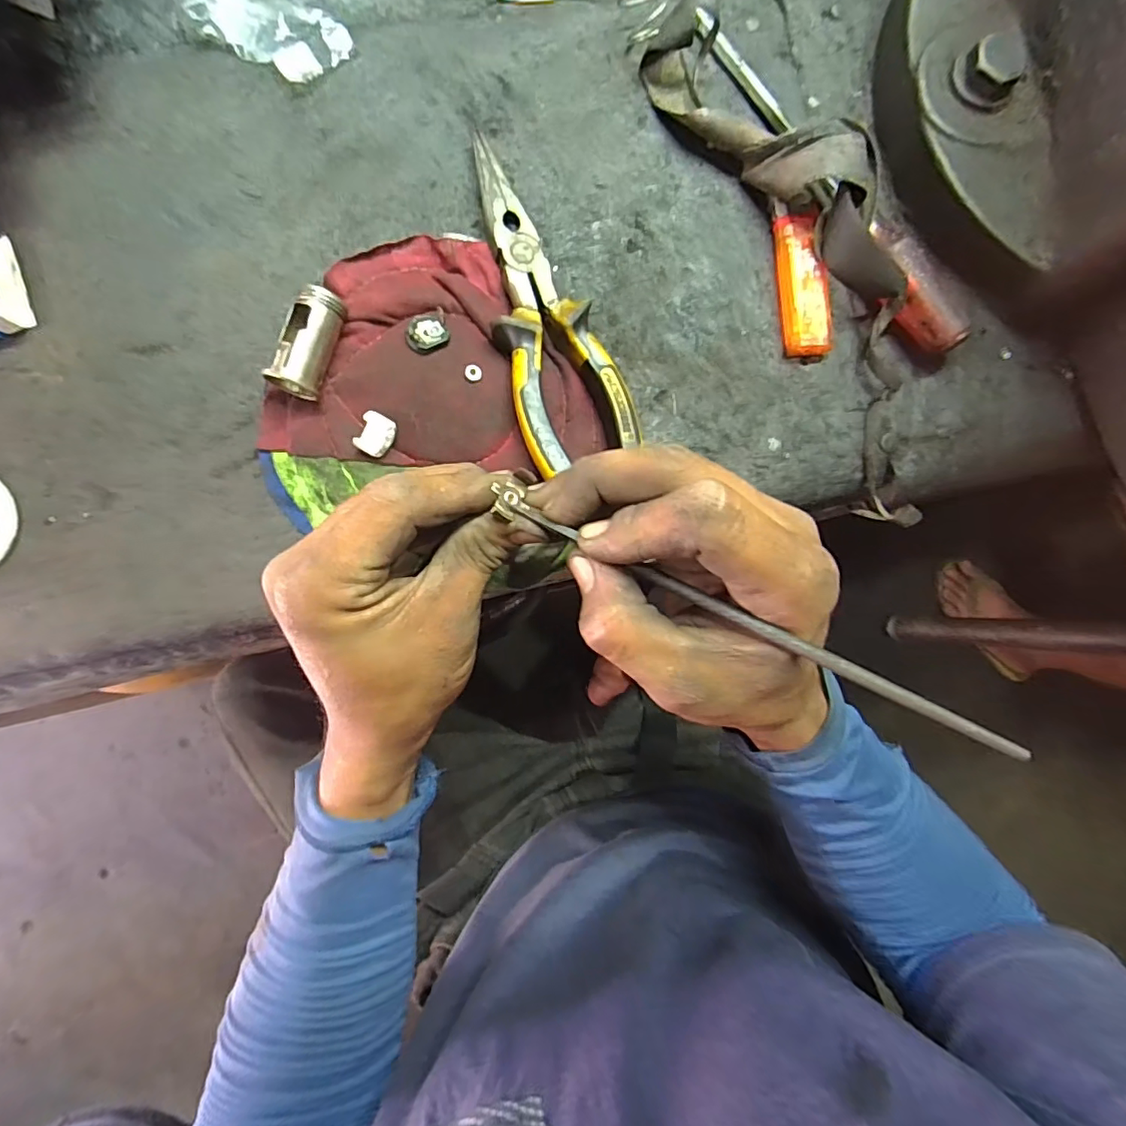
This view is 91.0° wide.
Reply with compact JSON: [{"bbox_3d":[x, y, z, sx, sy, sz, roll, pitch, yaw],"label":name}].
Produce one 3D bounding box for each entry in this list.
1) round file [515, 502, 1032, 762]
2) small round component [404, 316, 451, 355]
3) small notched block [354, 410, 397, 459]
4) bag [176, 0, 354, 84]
[{"bbox_3d":[0.058,0.017,0.186,0.178,0.008,0.005,27,86,16],"label":"round file"},{"bbox_3d":[-0.063,-0.106,0.254,0.019,0.005,0.017,-31,91,-5],"label":"small round component"},{"bbox_3d":[-0.086,-0.059,0.257,0.013,0.015,0.019,25,87,-4],"label":"small notched block"},{"bbox_3d":[-0.141,-0.259,0.257,0.061,0.027,0.051,44,86,-2],"label":"bag"}]

